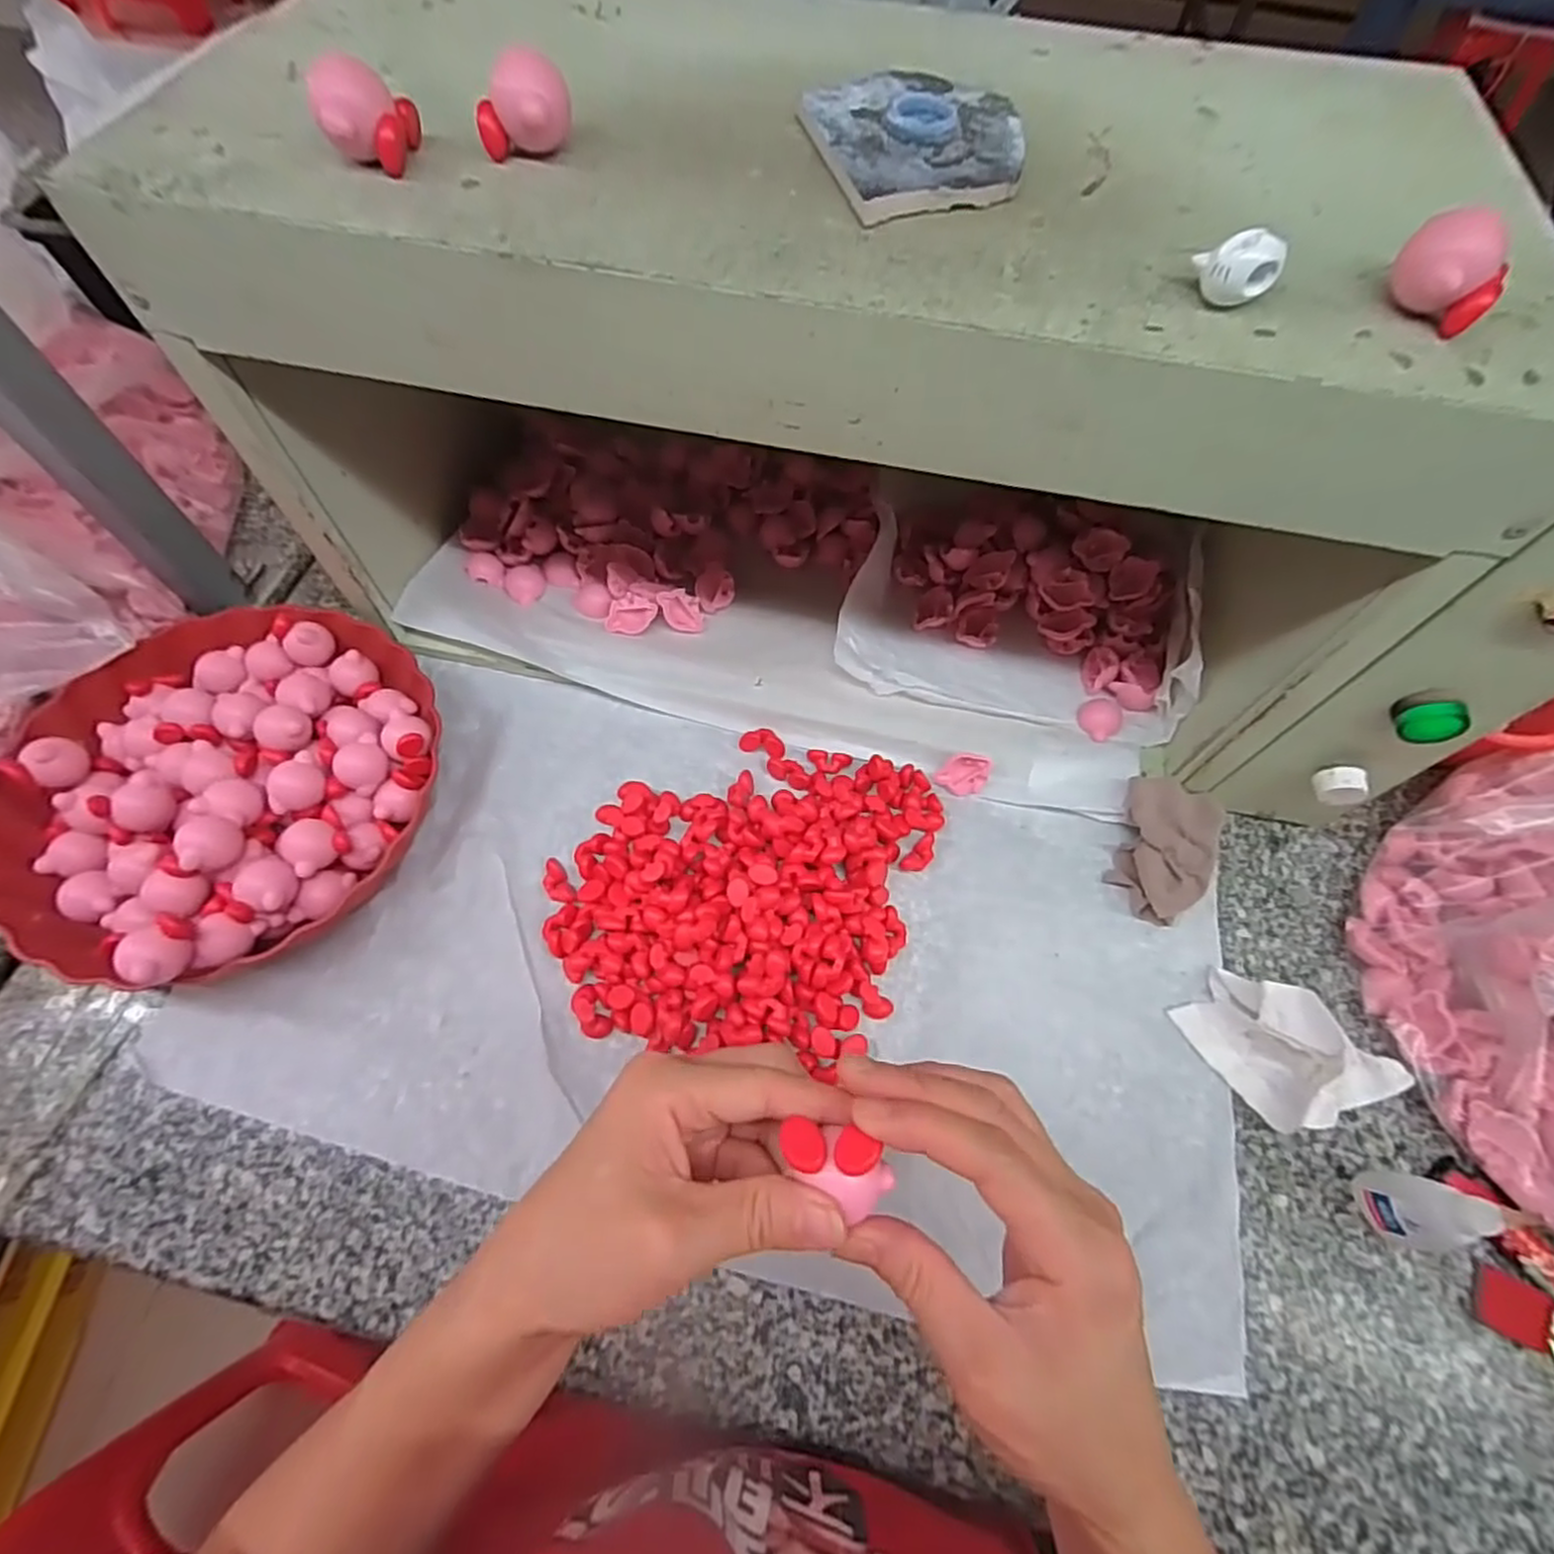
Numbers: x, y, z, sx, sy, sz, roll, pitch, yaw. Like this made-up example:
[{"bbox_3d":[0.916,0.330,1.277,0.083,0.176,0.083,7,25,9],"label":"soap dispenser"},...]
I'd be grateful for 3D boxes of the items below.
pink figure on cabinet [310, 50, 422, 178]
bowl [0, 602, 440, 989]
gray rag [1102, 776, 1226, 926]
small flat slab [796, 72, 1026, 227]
[{"bbox_3d":[-0.153,-0.247,0.262,0.033,0.028,0.024,-15,63,-11],"label":"pink figure on cabinet"},{"bbox_3d":[-0.334,-0.001,0.428,0.230,0.068,0.237,1,62,-2],"label":"bowl"},{"bbox_3d":[0.249,0.047,0.448,0.059,0.042,0.088,15,62,5],"label":"gray rag"},{"bbox_3d":[0.058,-0.265,0.290,0.090,0.009,0.098,-18,64,-12],"label":"small flat slab"}]

